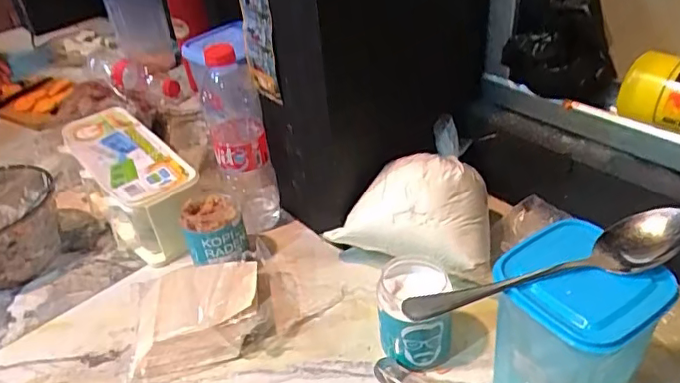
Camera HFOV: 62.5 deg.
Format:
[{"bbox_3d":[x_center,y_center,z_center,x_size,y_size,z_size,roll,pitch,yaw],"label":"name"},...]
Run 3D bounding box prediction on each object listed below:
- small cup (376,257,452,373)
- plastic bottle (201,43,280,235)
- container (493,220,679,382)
[{"bbox_3d":[0.068,0.112,0.508,0.064,0.078,0.069,-4,37,3],"label":"small cup"},{"bbox_3d":[-0.112,-0.057,0.633,0.058,0.226,0.077,-11,37,-6],"label":"plastic bottle"},{"bbox_3d":[0.168,0.118,0.423,0.084,0.156,0.096,-30,43,-27],"label":"container"}]

